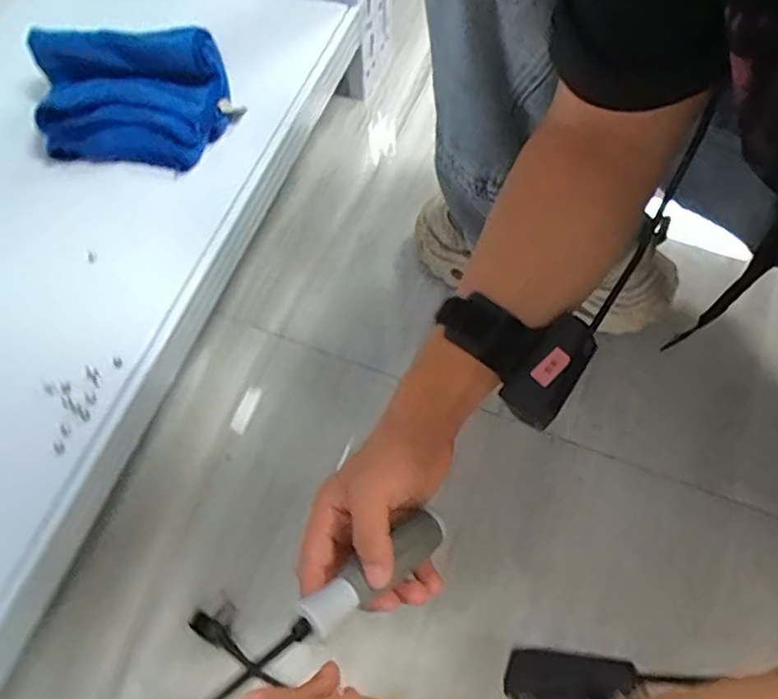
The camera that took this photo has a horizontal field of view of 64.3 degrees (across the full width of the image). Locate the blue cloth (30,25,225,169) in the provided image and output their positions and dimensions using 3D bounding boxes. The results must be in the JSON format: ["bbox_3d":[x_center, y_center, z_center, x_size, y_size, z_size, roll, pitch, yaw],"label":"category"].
[{"bbox_3d":[-0.258,-0.248,0.621,0.187,0.042,0.136,-2,94,-2],"label":"blue cloth"}]

